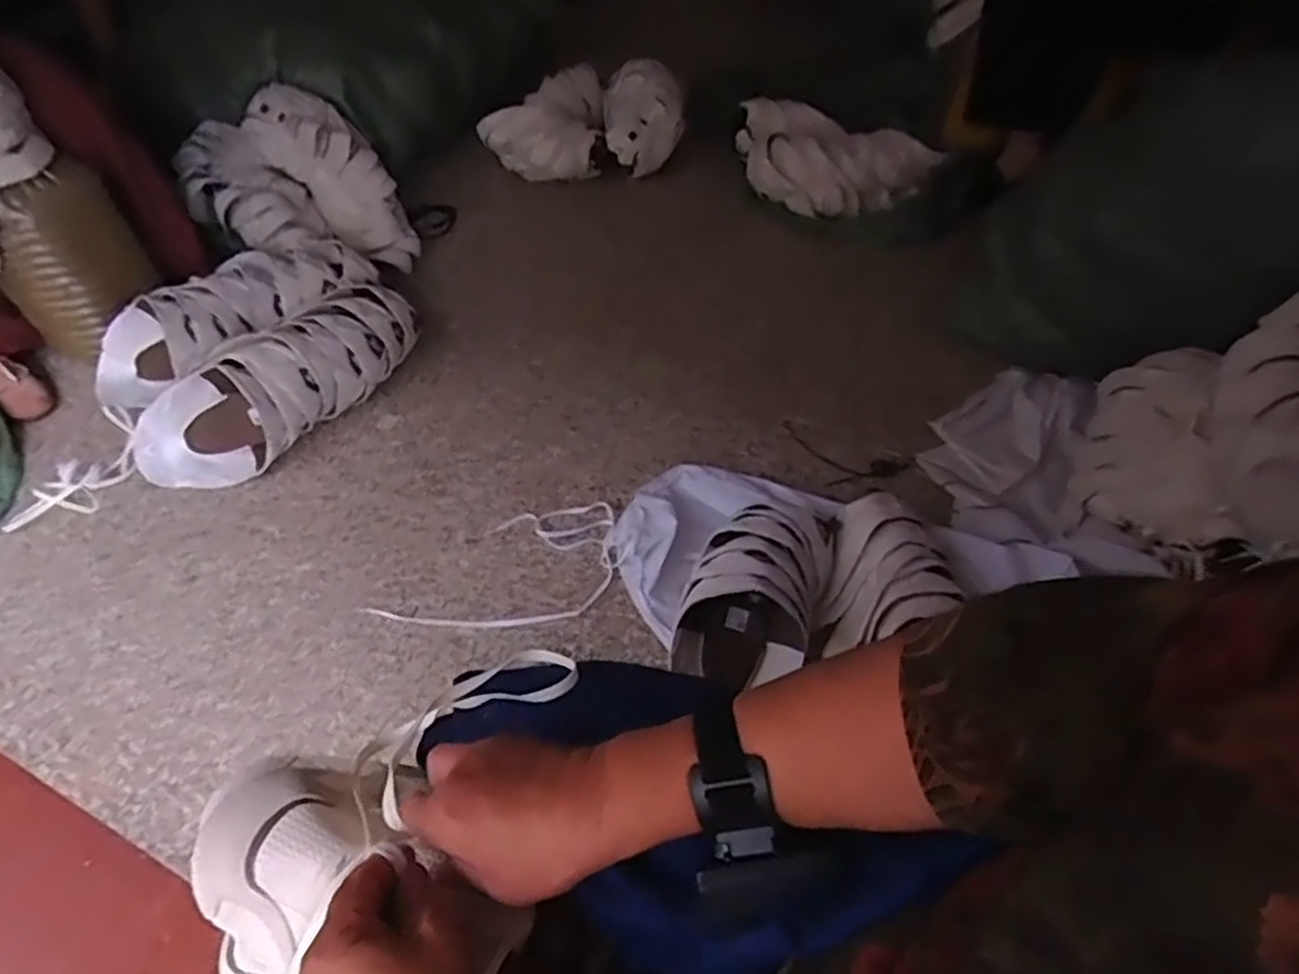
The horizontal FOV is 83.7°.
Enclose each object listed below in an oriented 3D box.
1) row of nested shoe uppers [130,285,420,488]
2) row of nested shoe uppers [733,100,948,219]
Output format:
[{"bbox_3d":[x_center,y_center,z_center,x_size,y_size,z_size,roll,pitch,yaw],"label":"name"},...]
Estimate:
[{"bbox_3d":[-0.554,-0.163,1.103,0.146,0.140,0.446,38,61,25],"label":"row of nested shoe uppers"},{"bbox_3d":[0.328,-0.625,1.388,0.393,0.143,0.114,32,58,22],"label":"row of nested shoe uppers"}]

